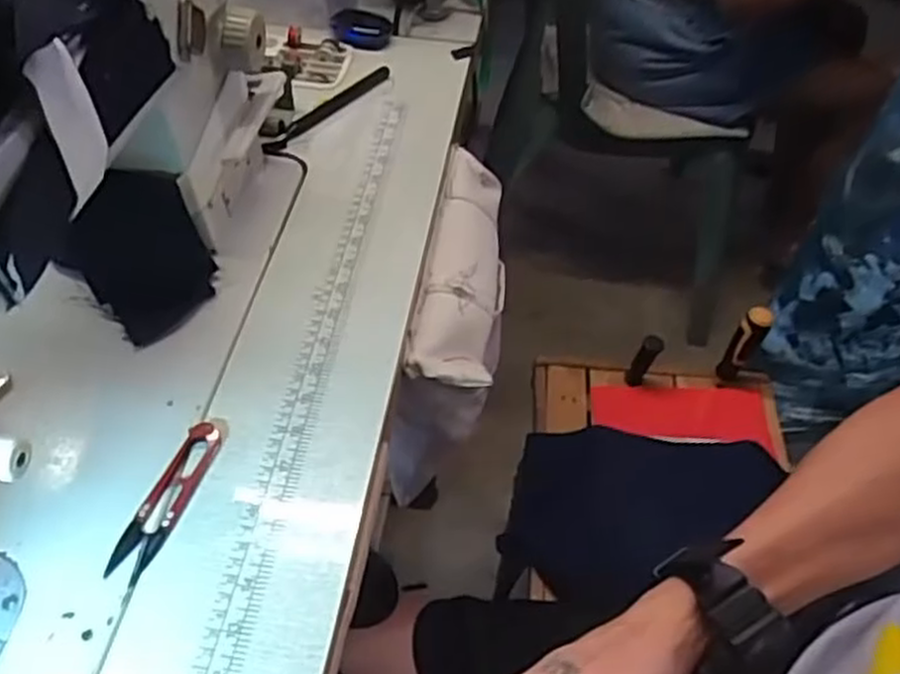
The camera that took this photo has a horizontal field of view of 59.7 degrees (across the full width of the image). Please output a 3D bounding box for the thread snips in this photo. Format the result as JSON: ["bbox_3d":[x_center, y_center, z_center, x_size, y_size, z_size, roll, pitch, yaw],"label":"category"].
[{"bbox_3d":[-0.168,0.094,0.464,0.025,0.009,0.101,15,52,10],"label":"thread snips"}]

